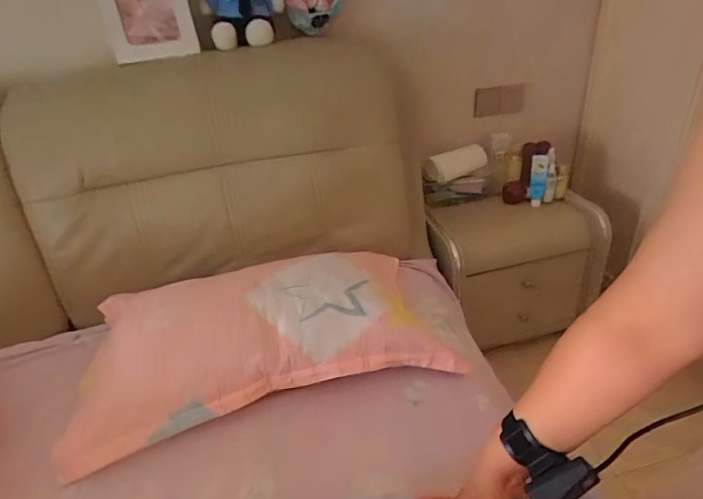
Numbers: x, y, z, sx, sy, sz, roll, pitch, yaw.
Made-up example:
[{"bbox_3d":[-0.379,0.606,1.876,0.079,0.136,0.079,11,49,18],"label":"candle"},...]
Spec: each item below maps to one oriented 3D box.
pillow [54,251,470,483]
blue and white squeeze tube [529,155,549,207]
[{"bbox_3d":[-0.189,0.153,0.885,0.721,0.123,0.408,-15,33,-11],"label":"pillow"},{"bbox_3d":[0.579,-0.209,1.329,0.048,0.163,0.044,6,14,20],"label":"blue and white squeeze tube"}]

